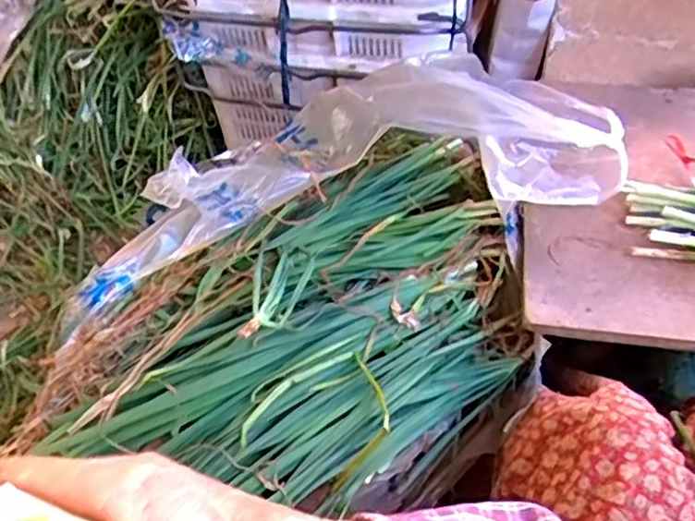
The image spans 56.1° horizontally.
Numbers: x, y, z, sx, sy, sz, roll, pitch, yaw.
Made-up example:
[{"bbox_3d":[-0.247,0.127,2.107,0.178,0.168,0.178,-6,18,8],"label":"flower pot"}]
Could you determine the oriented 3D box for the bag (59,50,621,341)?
[{"bbox_3d":[-0.017,-0.135,0.744,0.584,0.120,0.324,-10,43,-8],"label":"bag"}]

